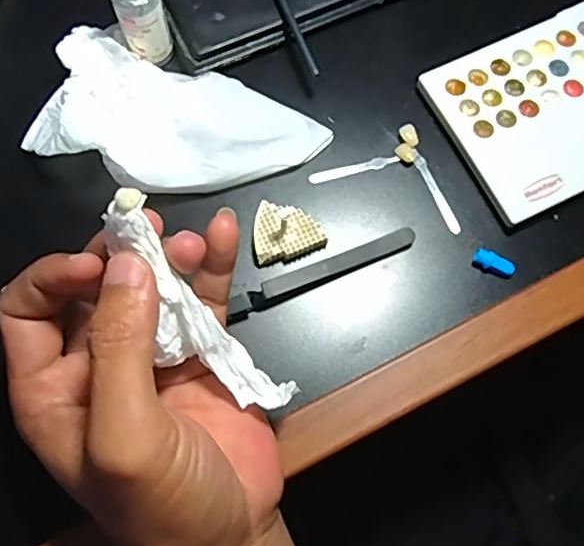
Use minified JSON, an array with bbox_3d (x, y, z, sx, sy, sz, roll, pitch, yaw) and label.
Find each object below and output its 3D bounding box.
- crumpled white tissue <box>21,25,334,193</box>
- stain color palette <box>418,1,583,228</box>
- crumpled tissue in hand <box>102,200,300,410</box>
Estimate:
[{"bbox_3d":[-0.056,-0.074,0.275,0.137,0.023,0.075,16,76,4],"label":"crumpled white tissue"},{"bbox_3d":[0.169,-0.103,0.295,0.186,0.008,0.094,-26,77,-7],"label":"stain color palette"},{"bbox_3d":[-0.035,0.020,0.205,0.027,0.013,0.106,-41,124,-10],"label":"crumpled tissue in hand"}]

